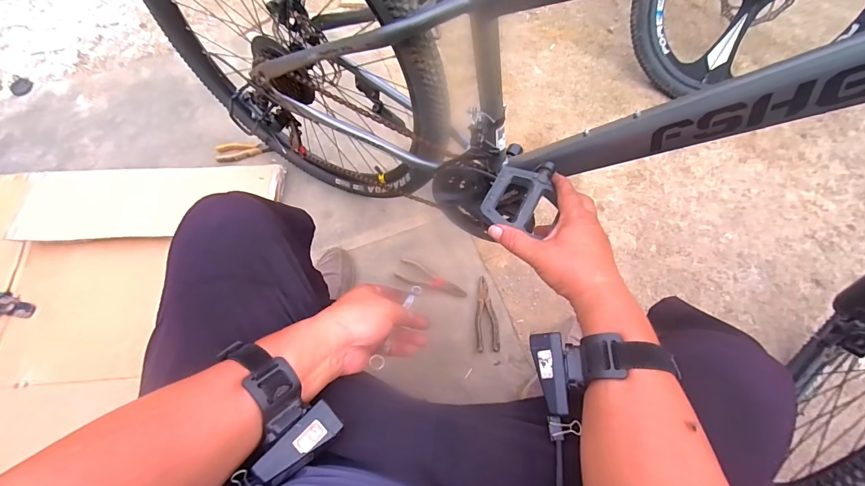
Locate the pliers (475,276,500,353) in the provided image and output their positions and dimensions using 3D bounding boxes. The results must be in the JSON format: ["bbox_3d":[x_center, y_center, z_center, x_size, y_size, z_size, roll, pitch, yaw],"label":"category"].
[{"bbox_3d":[0.120,0.159,0.827,0.053,0.018,0.164,-2,70,-1],"label":"pliers"}]

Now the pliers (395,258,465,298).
[{"bbox_3d":[-0.002,0.086,0.835,0.165,0.019,0.052,25,71,8],"label":"pliers"}]

